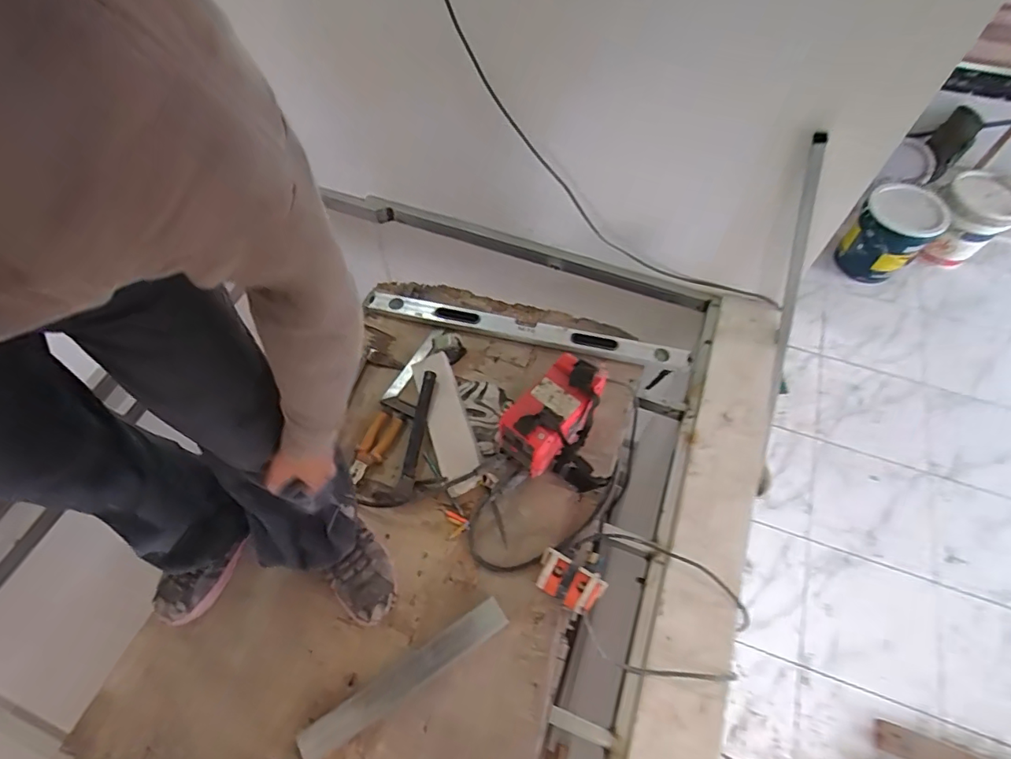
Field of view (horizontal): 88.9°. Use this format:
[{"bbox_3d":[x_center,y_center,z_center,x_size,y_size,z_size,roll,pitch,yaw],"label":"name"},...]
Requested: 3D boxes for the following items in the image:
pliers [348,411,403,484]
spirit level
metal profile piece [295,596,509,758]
[{"bbox_3d":[-0.264,0.133,1.037,0.058,0.021,0.150,17,60,8],"label":"pliers"},{"bbox_3d":[0.048,-0.120,1.204,0.745,0.032,0.066,11,59,4],"label":"spirit level"},{"bbox_3d":[-0.160,0.483,0.840,0.358,0.021,0.051,-29,64,-18],"label":"metal profile piece"}]

